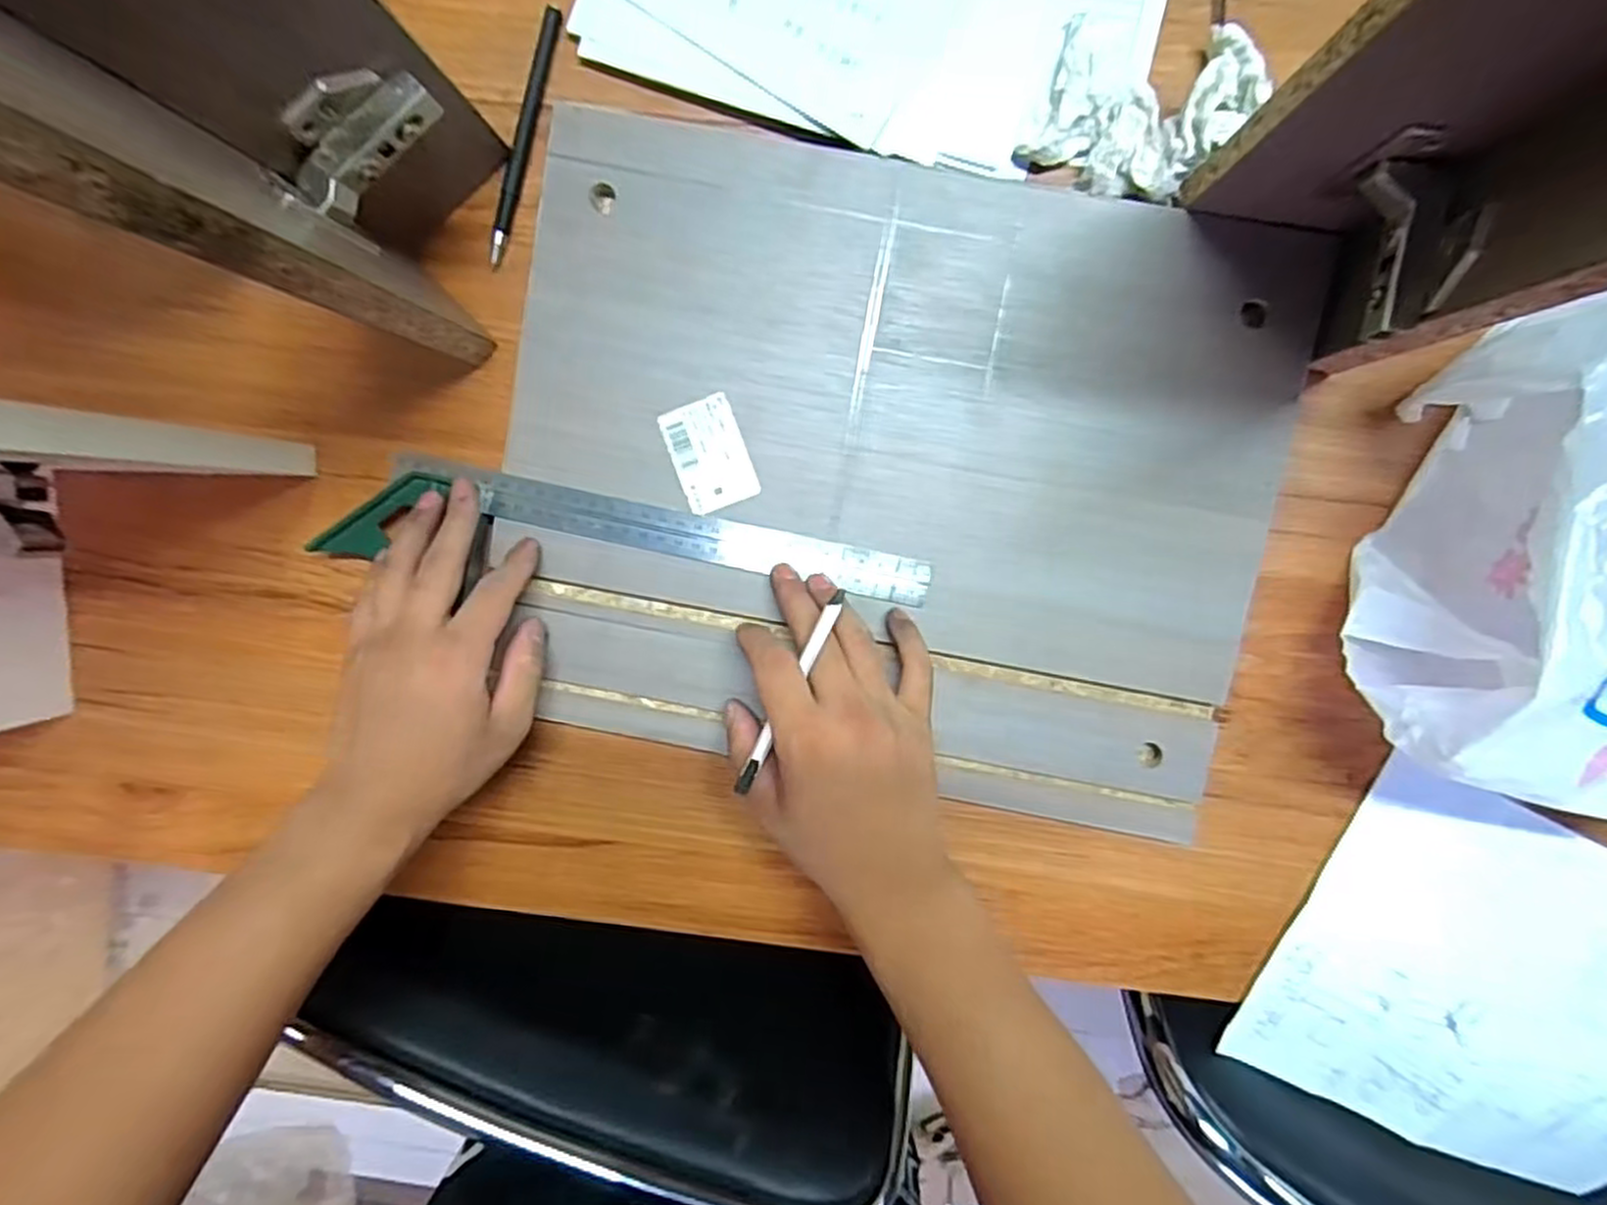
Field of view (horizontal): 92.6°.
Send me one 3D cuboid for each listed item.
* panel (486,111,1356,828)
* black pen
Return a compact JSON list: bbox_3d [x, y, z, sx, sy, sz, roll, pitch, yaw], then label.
[{"bbox_3d":[0.044,-0.065,0.420,0.406,0.017,0.327,11,97,2],"label":"panel"},{"bbox_3d":[-0.155,-0.256,0.424,0.010,0.005,0.137,17,98,1],"label":"black pen"}]

